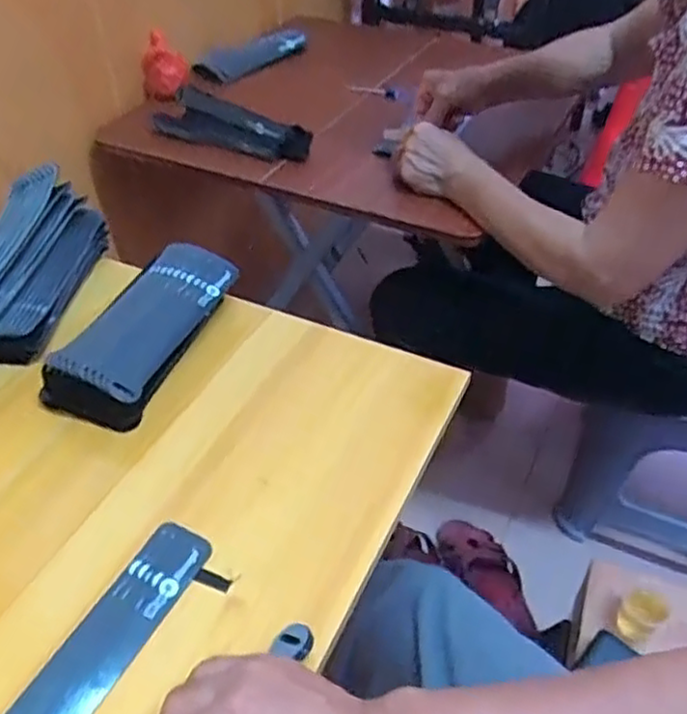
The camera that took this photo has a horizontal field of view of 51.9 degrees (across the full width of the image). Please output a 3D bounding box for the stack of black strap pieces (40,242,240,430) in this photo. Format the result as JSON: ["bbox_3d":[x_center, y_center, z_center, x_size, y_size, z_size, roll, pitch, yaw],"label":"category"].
[{"bbox_3d":[-0.179,-0.026,0.659,0.095,0.049,0.202,17,45,17],"label":"stack of black strap pieces"}]

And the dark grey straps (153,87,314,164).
[{"bbox_3d":[-0.149,-0.301,0.921,0.215,0.043,0.060,20,46,20],"label":"dark grey straps"}]

